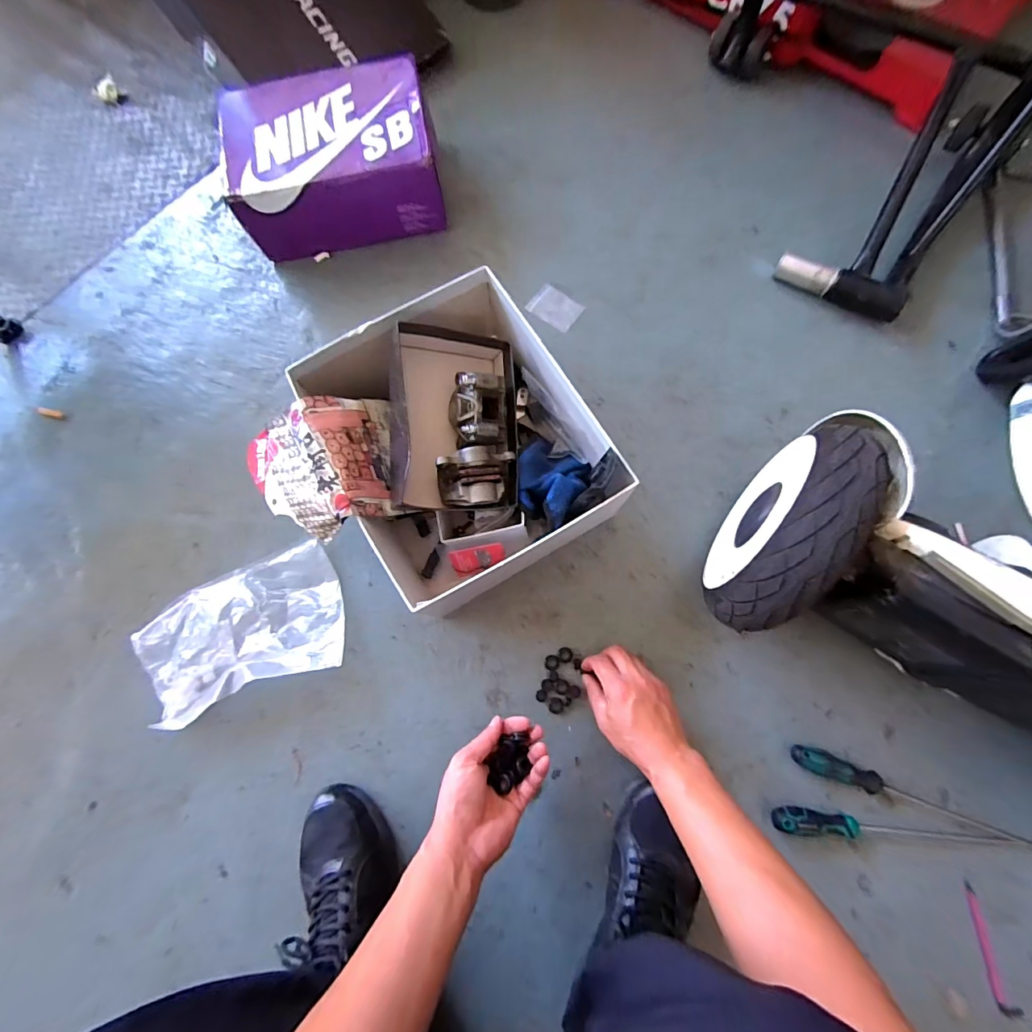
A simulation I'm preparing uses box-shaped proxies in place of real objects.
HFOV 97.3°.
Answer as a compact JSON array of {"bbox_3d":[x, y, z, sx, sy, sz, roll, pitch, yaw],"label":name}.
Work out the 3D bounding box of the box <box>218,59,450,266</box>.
[{"bbox_3d":[-0.289,-0.578,0.744,0.303,0.124,0.229,-12,76,-1],"label":"box"}]

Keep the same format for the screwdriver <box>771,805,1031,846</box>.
[{"bbox_3d":[0.472,0.368,0.537,0.326,0.025,0.027,2,76,2],"label":"screwdriver"}]

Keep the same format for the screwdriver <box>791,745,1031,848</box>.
[{"bbox_3d":[0.522,0.355,0.536,0.389,0.031,0.027,20,77,7],"label":"screwdriver"}]

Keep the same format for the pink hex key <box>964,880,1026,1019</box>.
[{"bbox_3d":[0.536,0.490,0.515,0.020,0.007,0.126,-8,76,0],"label":"pink hex key"}]

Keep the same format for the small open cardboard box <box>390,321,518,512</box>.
[{"bbox_3d":[-0.076,-0.120,0.579,0.166,0.076,0.231,4,84,-16],"label":"small open cardboard box"}]

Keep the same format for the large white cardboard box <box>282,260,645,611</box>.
[{"bbox_3d":[-0.073,-0.087,0.600,0.299,0.154,0.343,-30,77,-6],"label":"large white cardboard box"}]

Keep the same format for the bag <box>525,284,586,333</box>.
[{"bbox_3d":[0.064,-0.339,0.740,0.080,0.008,0.059,36,80,10],"label":"bag"}]

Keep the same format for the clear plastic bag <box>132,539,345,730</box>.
[{"bbox_3d":[-0.360,0.151,0.596,0.250,0.063,0.166,-21,76,-4],"label":"clear plastic bag"}]

